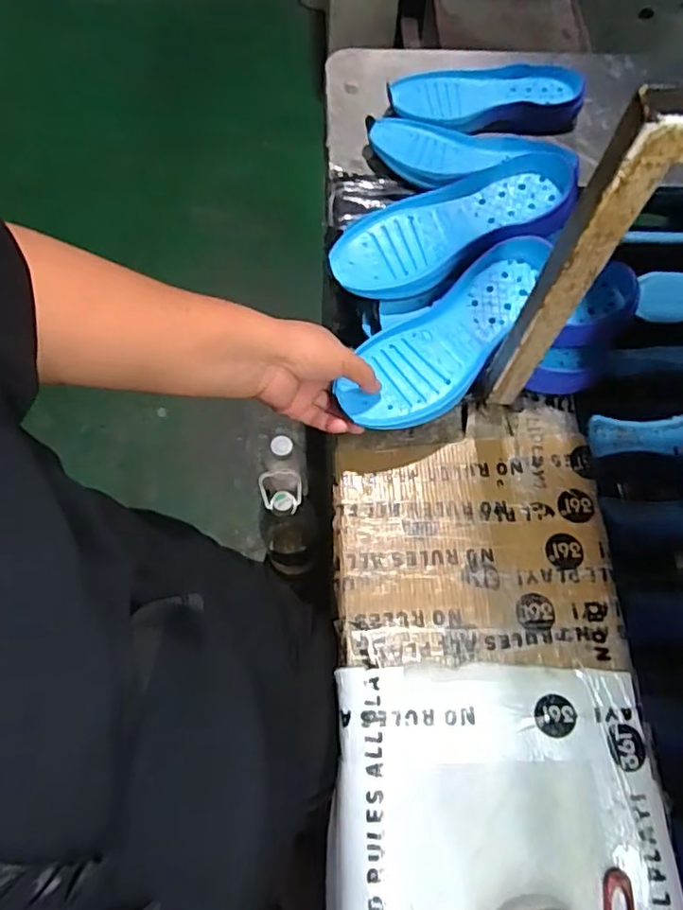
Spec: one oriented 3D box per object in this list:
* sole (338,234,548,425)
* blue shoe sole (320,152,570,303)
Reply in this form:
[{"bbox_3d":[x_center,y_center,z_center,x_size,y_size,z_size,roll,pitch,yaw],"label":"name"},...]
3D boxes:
[{"bbox_3d":[0.095,-0.109,0.541,0.090,0.027,0.224,43,86,14],"label":"sole"},{"bbox_3d":[0.104,-0.217,0.573,0.231,0.035,0.099,-22,70,6],"label":"blue shoe sole"}]

